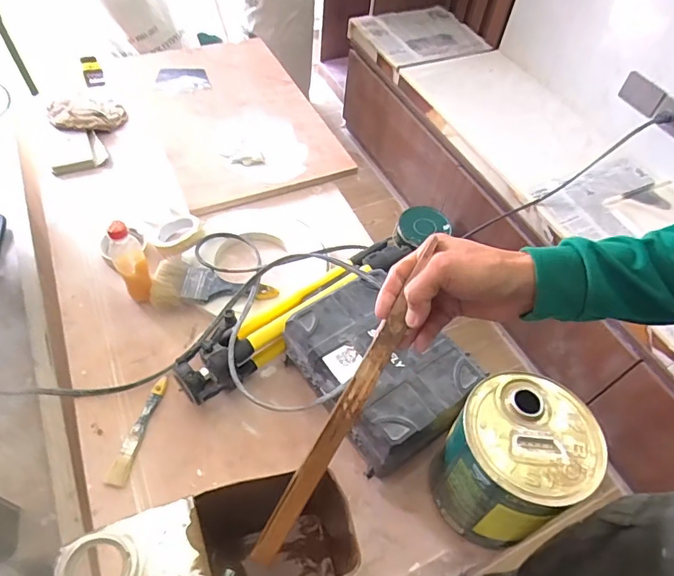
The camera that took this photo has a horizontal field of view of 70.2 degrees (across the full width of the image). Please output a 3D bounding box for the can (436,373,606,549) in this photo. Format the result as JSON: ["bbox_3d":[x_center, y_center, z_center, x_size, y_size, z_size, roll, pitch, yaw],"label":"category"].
[{"bbox_3d":[0.220,0.223,0.631,0.157,0.176,0.150,3,53,-3],"label":"can"}]

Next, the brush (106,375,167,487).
[{"bbox_3d":[-0.303,0.215,0.735,0.027,0.012,0.168,11,53,3],"label":"brush"}]

